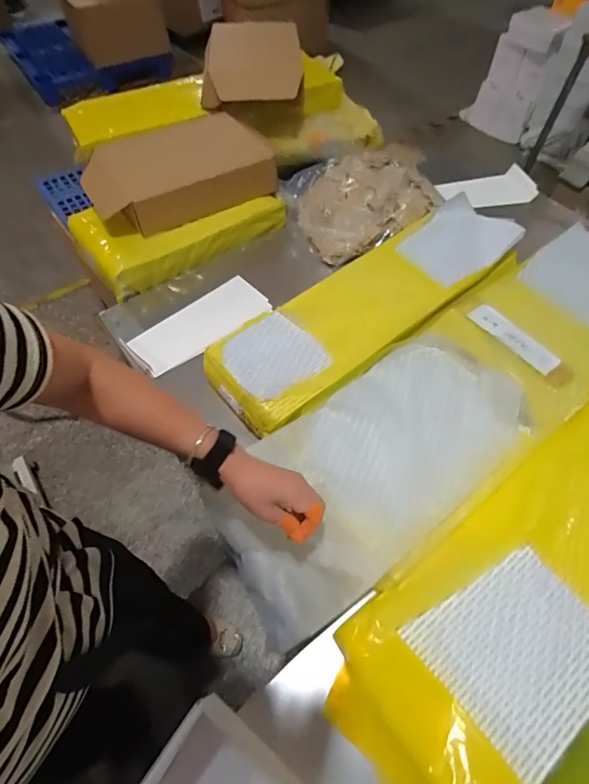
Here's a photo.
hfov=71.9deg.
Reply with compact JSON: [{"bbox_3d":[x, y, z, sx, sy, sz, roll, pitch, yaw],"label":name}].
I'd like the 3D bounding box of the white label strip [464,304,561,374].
[{"bbox_3d":[0.398,-0.098,0.744,0.051,0.008,0.170,-38,69,-16],"label":"white label strip"}]

